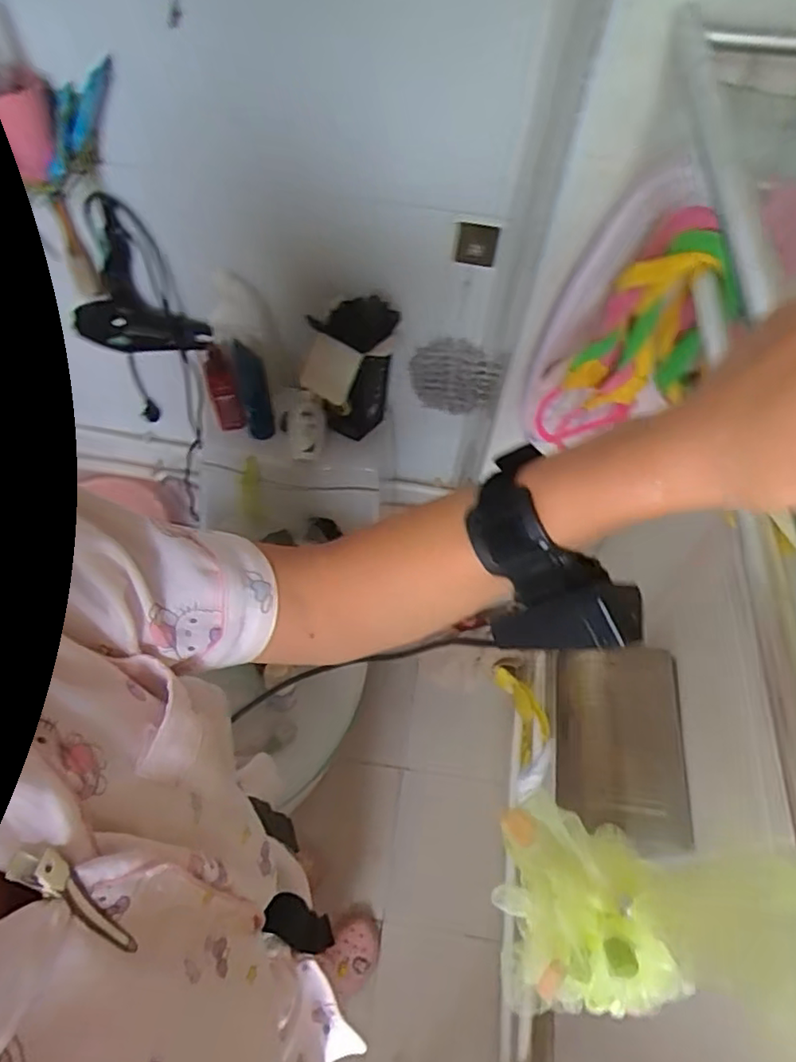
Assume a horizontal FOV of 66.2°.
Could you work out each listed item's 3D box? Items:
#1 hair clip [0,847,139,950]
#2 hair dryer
[{"bbox_3d":[-0.117,0.144,0.230,0.014,0.084,0.013,-30,42,-21],"label":"hair clip"},{"bbox_3d":[-0.422,-0.391,0.966,0.208,0.226,0.063,0,58,-4],"label":"hair dryer"}]

